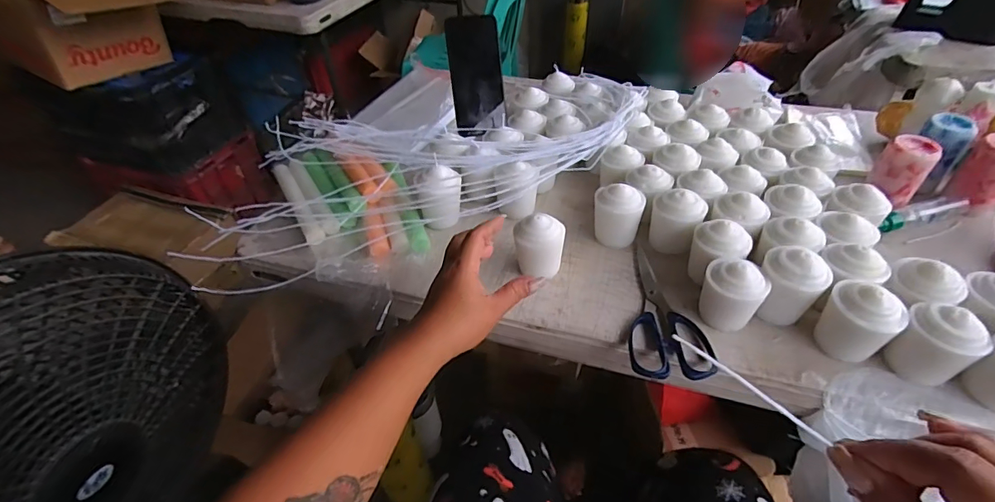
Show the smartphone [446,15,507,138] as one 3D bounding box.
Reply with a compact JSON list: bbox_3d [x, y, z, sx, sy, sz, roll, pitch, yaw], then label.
[{"bbox_3d":[-0.029,-0.254,0.677,0.076,0.161,0.011,-9,18,-10],"label":"smartphone"}]

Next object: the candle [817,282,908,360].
[{"bbox_3d":[0.332,0.065,0.428,0.043,0.069,0.055,-33,51,-26],"label":"candle"}]

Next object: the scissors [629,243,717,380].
[{"bbox_3d":[0.174,0.057,0.492,0.077,0.010,0.173,2,45,6],"label":"scissors"}]

